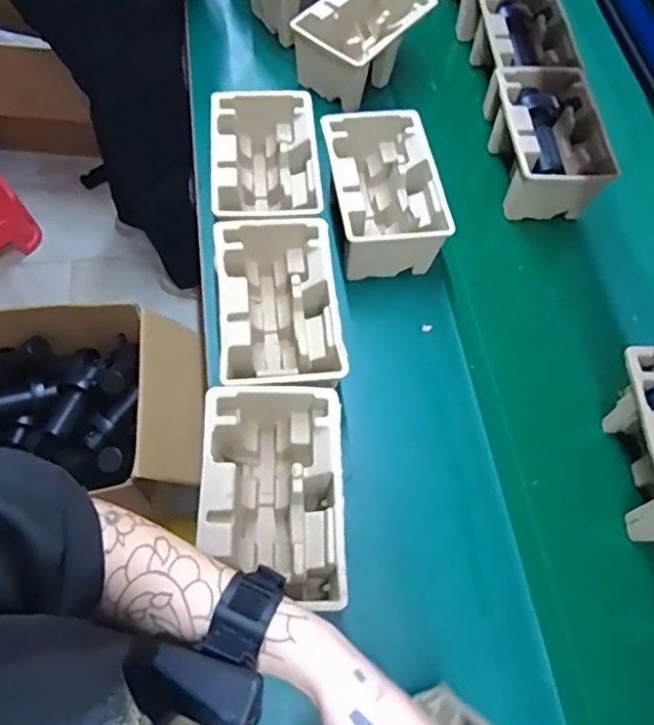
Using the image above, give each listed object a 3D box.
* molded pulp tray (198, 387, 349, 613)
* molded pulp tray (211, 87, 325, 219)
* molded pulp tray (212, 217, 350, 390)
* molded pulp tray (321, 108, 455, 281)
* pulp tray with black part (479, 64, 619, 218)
[{"bbox_3d":[-0.058,0.147,0.614,0.145,0.103,0.219,0,64,-4],"label":"molded pulp tray"},{"bbox_3d":[-0.086,-0.269,0.811,0.142,0.100,0.228,-3,64,-5],"label":"molded pulp tray"},{"bbox_3d":[-0.062,-0.055,0.716,0.145,0.109,0.231,-5,64,-6],"label":"molded pulp tray"},{"bbox_3d":[0.076,-0.239,0.812,0.143,0.108,0.209,-8,64,-7],"label":"molded pulp tray"},{"bbox_3d":[0.340,-0.347,0.890,0.149,0.100,0.248,1,63,-3],"label":"pulp tray with black part"}]

